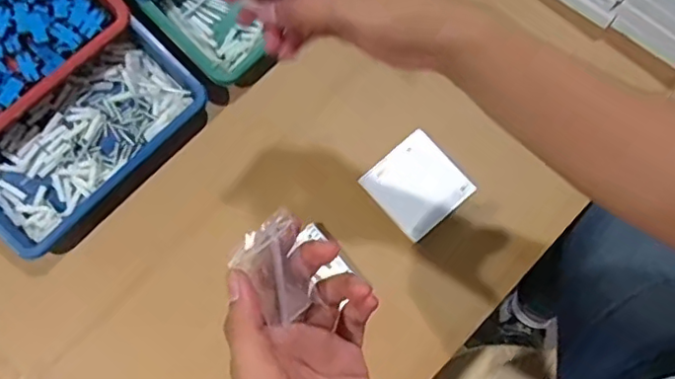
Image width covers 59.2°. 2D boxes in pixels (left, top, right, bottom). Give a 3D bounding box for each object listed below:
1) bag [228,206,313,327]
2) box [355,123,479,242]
[{"bbox_3d":[-0.031,0.045,0.333,0.041,0.008,0.060,-40,123,-16],"label":"bag"},{"bbox_3d":[0.081,-0.006,0.605,0.083,0.010,0.088,-40,79,-9],"label":"box"}]

